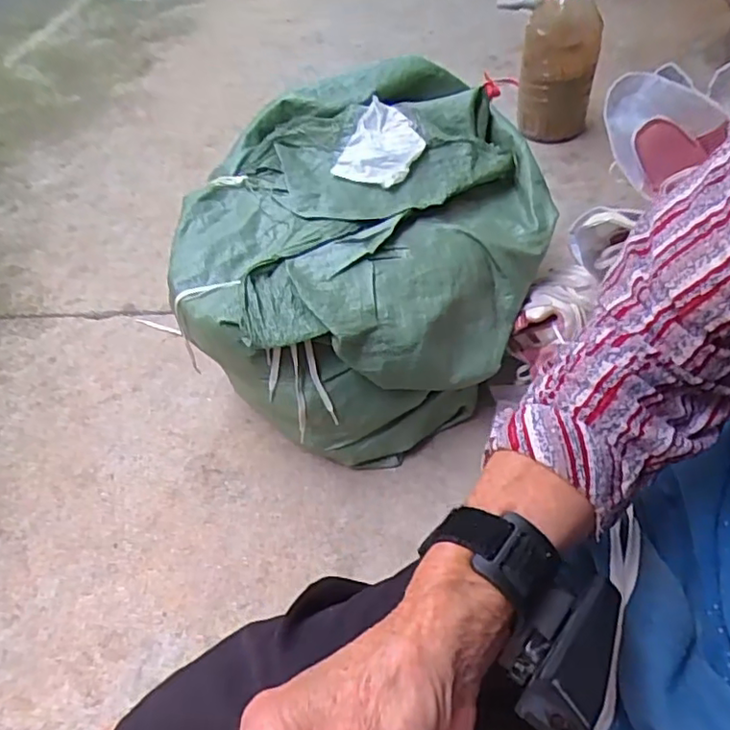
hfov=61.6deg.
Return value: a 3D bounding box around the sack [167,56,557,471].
[{"bbox_3d":[0.006,-0.184,0.971,0.509,0.281,0.631,22,51,20],"label":"sack"}]

